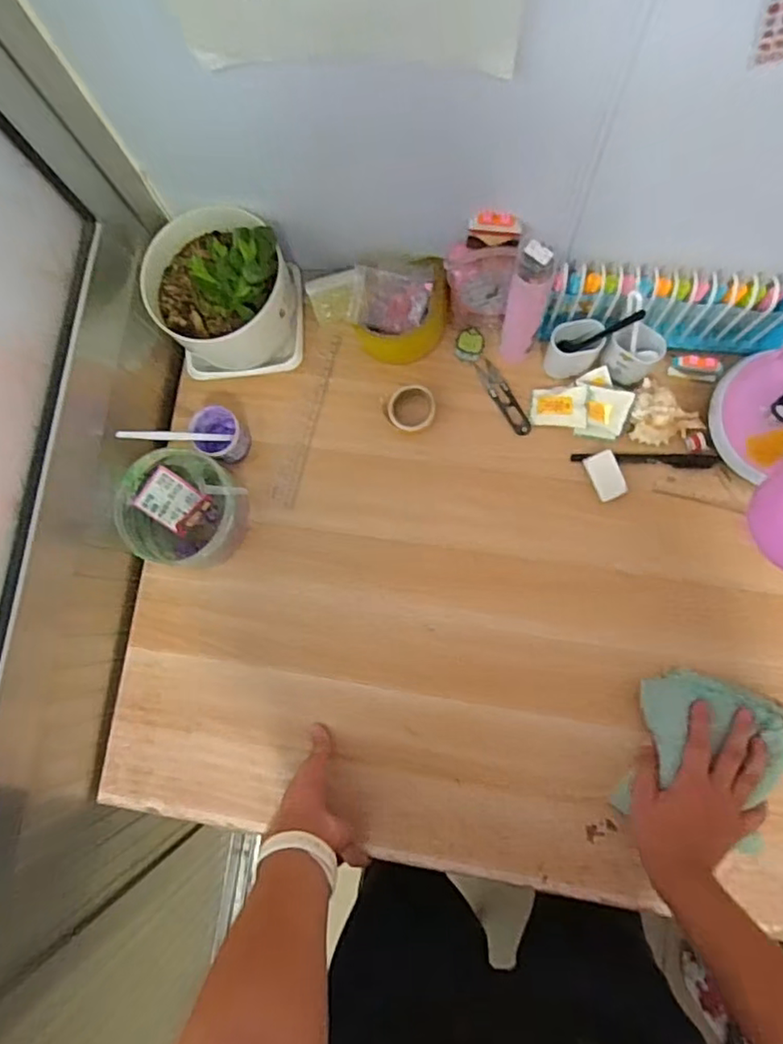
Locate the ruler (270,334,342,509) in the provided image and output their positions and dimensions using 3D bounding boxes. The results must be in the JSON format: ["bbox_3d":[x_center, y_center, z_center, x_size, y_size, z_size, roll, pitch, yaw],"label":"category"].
[{"bbox_3d":[-0.095,-0.113,0.669,0.029,0.005,0.197,15,83,8],"label":"ruler"}]

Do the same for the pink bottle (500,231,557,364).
[{"bbox_3d":[0.123,-0.197,0.558,0.033,0.189,0.029,15,83,8],"label":"pink bottle"}]

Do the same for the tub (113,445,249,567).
[{"bbox_3d":[-0.213,-0.016,0.629,0.118,0.063,0.109,-1,82,5],"label":"tub"}]

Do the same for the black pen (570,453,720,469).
[{"bbox_3d":[0.256,-0.063,0.618,0.142,0.009,0.015,1,82,6],"label":"black pen"}]

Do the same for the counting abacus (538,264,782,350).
[{"bbox_3d":[0.270,-0.211,0.600,0.230,0.083,0.054,5,82,6],"label":"counting abacus"}]

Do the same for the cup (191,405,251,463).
[{"bbox_3d":[-0.181,-0.093,0.649,0.049,0.043,0.060,-44,80,-2],"label":"cup"}]

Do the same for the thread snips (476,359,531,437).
[{"bbox_3d":[0.119,-0.133,0.649,0.022,0.007,0.093,-30,80,1],"label":"thread snips"}]

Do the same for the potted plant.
[{"bbox_3d":[-0.169,-0.234,0.618,0.136,0.140,0.147,-1,82,5],"label":"potted plant"}]

